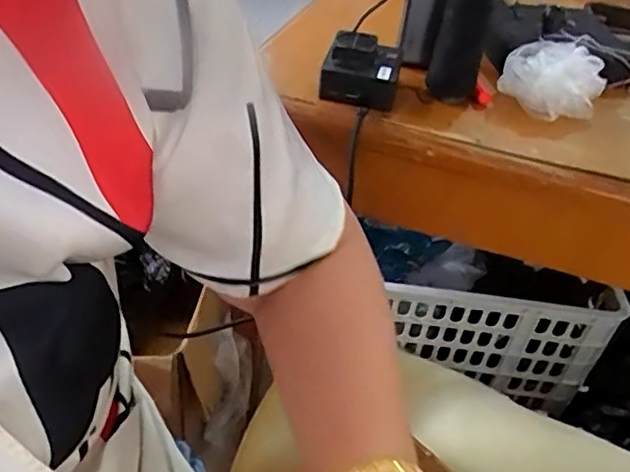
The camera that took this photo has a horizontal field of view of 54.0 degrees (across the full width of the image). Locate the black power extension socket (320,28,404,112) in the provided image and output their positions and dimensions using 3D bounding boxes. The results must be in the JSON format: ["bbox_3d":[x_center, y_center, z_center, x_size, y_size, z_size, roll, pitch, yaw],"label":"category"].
[{"bbox_3d":[0.044,-0.159,0.590,0.070,0.045,0.080,9,39,3],"label":"black power extension socket"}]

